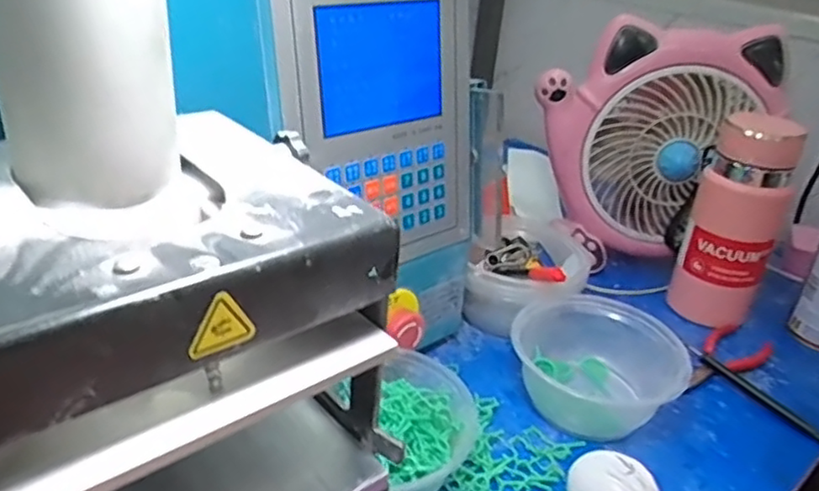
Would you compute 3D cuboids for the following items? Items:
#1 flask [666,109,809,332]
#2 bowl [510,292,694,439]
[{"bbox_3d":[0.310,-0.019,0.639,0.077,0.207,0.080,15,30,16],"label":"flask"},{"bbox_3d":[0.147,0.098,0.534,0.129,0.059,0.120,4,29,-2],"label":"bowl"}]

